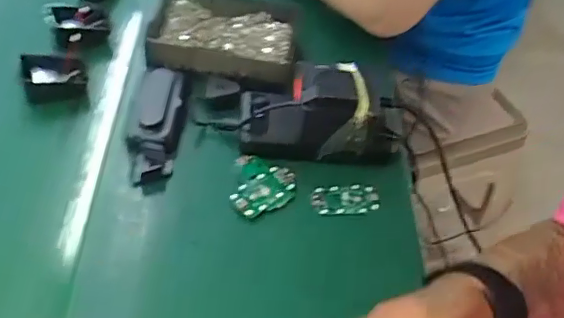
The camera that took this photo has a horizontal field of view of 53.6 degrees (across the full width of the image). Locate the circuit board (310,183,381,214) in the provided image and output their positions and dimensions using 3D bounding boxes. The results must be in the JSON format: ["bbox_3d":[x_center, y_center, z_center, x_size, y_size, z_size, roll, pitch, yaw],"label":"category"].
[{"bbox_3d":[0.060,0.038,0.530,0.065,0.004,0.032,-2,48,-7],"label":"circuit board"}]

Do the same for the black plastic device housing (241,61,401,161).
[{"bbox_3d":[0.042,-0.057,0.554,0.158,0.077,0.090,6,48,-1],"label":"black plastic device housing"}]

